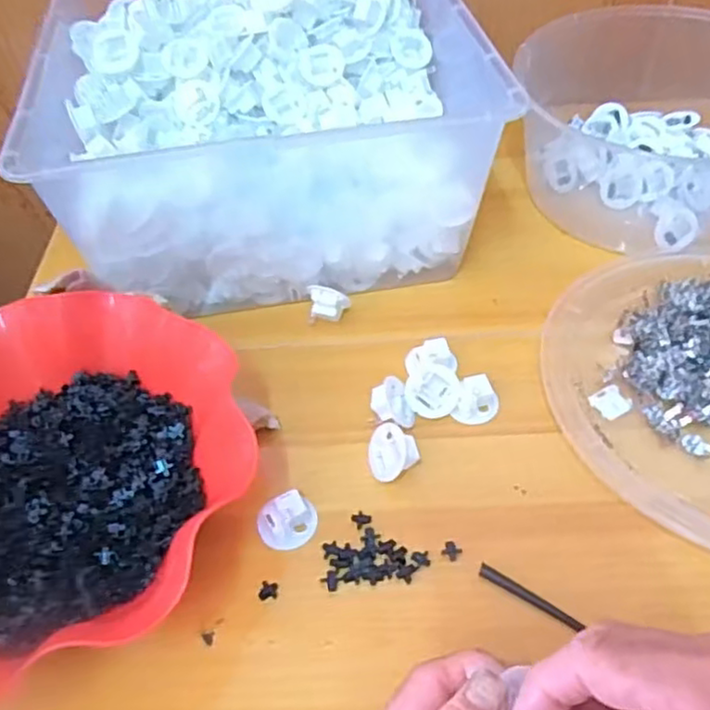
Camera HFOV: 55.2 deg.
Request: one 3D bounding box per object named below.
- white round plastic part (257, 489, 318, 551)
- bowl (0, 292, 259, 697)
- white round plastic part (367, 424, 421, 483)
[{"bbox_3d":[-0.036,0.090,0.368,0.032,0.011,0.028,-18,51,-12],"label":"white round plastic part"},{"bbox_3d":[-0.162,0.064,0.358,0.218,0.073,0.190,-27,54,-18],"label":"bowl"},{"bbox_3d":[0.021,0.055,0.390,0.030,0.011,0.031,-40,56,30],"label":"white round plastic part"}]

